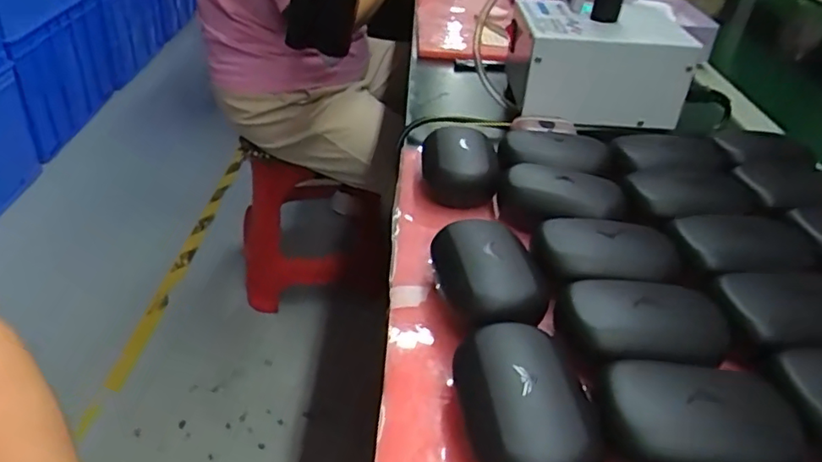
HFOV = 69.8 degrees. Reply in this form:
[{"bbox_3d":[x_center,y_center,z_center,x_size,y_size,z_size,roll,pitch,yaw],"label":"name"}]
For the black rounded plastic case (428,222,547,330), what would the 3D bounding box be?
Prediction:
[{"bbox_3d":[0.042,0.029,0.340,0.053,0.034,0.086,-5,35,-11],"label":"black rounded plastic case"}]

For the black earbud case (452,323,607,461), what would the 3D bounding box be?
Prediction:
[{"bbox_3d":[0.050,0.083,0.272,0.058,0.036,0.084,-6,36,-13],"label":"black earbud case"}]

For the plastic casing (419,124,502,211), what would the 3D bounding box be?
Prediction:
[{"bbox_3d":[0.037,-0.050,0.461,0.056,0.041,0.074,2,35,-1],"label":"plastic casing"}]

